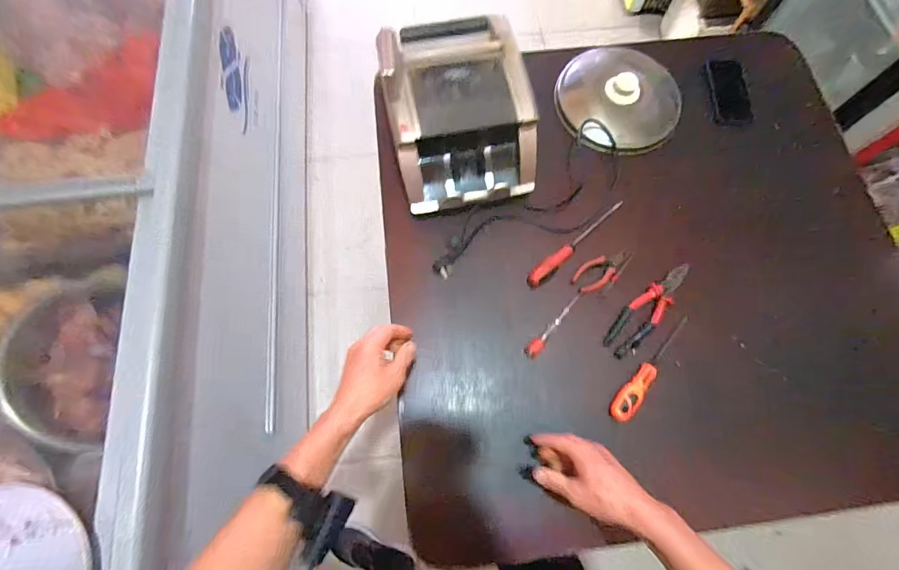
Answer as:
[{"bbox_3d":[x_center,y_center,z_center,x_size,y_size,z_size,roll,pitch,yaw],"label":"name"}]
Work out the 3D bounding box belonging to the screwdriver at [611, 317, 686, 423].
[{"bbox_3d":[0.339,0.134,0.680,0.033,0.026,0.219,37,75,10],"label":"screwdriver"}]

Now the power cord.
[{"bbox_3d":[0.169,-0.148,0.759,0.450,0.048,0.162,-37,76,-12],"label":"power cord"}]

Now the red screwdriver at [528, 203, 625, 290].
[{"bbox_3d":[0.240,-0.081,0.751,0.246,0.033,0.031,-39,77,-13],"label":"red screwdriver"}]

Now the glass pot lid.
[{"bbox_3d":[0.355,-0.391,0.840,0.259,0.071,0.250,0,72,-1],"label":"glass pot lid"}]

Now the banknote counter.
[{"bbox_3d":[0.025,-0.309,0.714,0.267,0.163,0.287,-13,73,-5],"label":"banknote counter"}]

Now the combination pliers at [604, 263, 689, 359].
[{"bbox_3d":[0.355,0.042,0.713,0.204,0.029,0.054,-40,77,-13],"label":"combination pliers"}]

